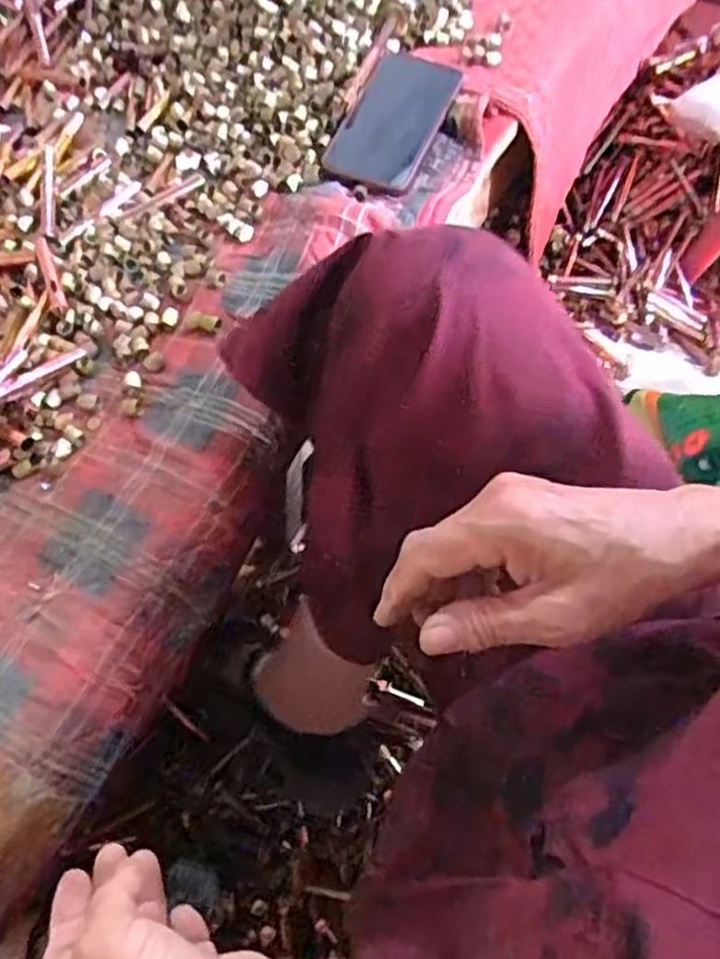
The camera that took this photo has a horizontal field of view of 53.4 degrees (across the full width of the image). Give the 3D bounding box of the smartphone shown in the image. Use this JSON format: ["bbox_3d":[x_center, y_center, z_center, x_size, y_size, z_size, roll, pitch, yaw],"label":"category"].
[{"bbox_3d":[0.030,-0.313,0.604,0.077,0.011,0.172,18,62,16],"label":"smartphone"}]

